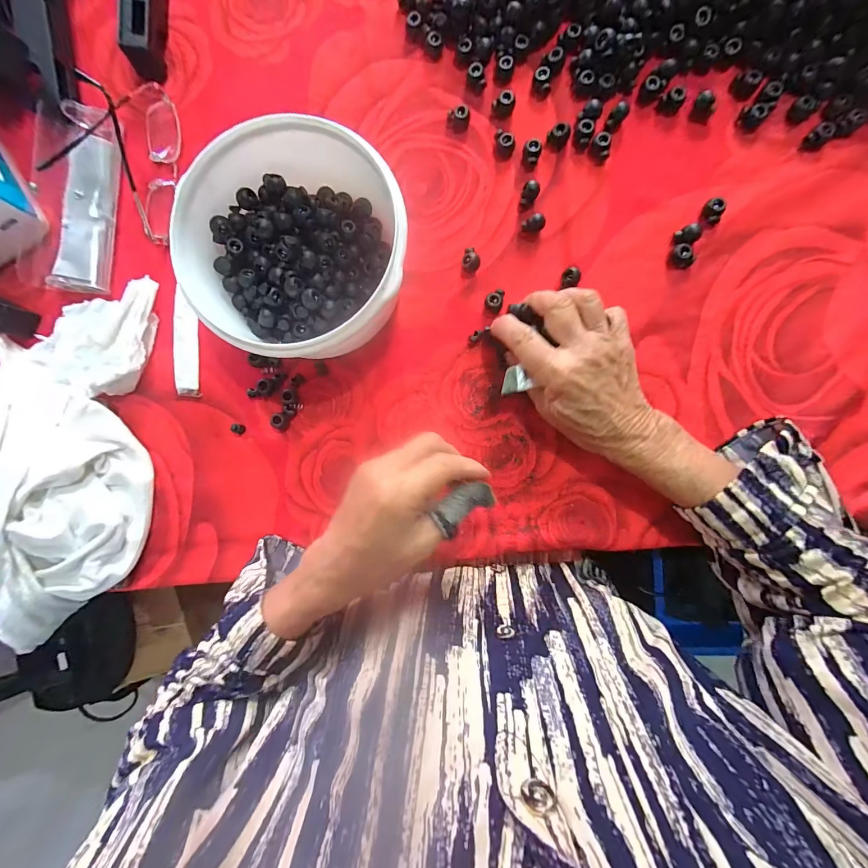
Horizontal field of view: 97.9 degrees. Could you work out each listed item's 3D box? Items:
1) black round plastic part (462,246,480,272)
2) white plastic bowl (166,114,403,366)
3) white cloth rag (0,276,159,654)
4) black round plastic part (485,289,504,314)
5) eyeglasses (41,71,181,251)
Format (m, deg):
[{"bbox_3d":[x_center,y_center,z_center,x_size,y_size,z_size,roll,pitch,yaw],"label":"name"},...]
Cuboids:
[{"bbox_3d":[0.032,-0.147,0.319,0.014,0.009,0.020,10,91,3],"label":"black round plastic part"},{"bbox_3d":[-0.100,-0.141,0.292,0.156,0.074,0.152,0,90,4],"label":"white plastic bowl"},{"bbox_3d":[-0.313,0.027,0.314,0.133,0.060,0.308,0,90,4],"label":"white cloth rag"},{"bbox_3d":[0.051,-0.113,0.321,0.014,0.015,0.017,16,91,3],"label":"black round plastic part"},{"bbox_3d":[-0.273,-0.236,0.324,0.092,0.032,0.133,4,90,4],"label":"eyeglasses"}]

